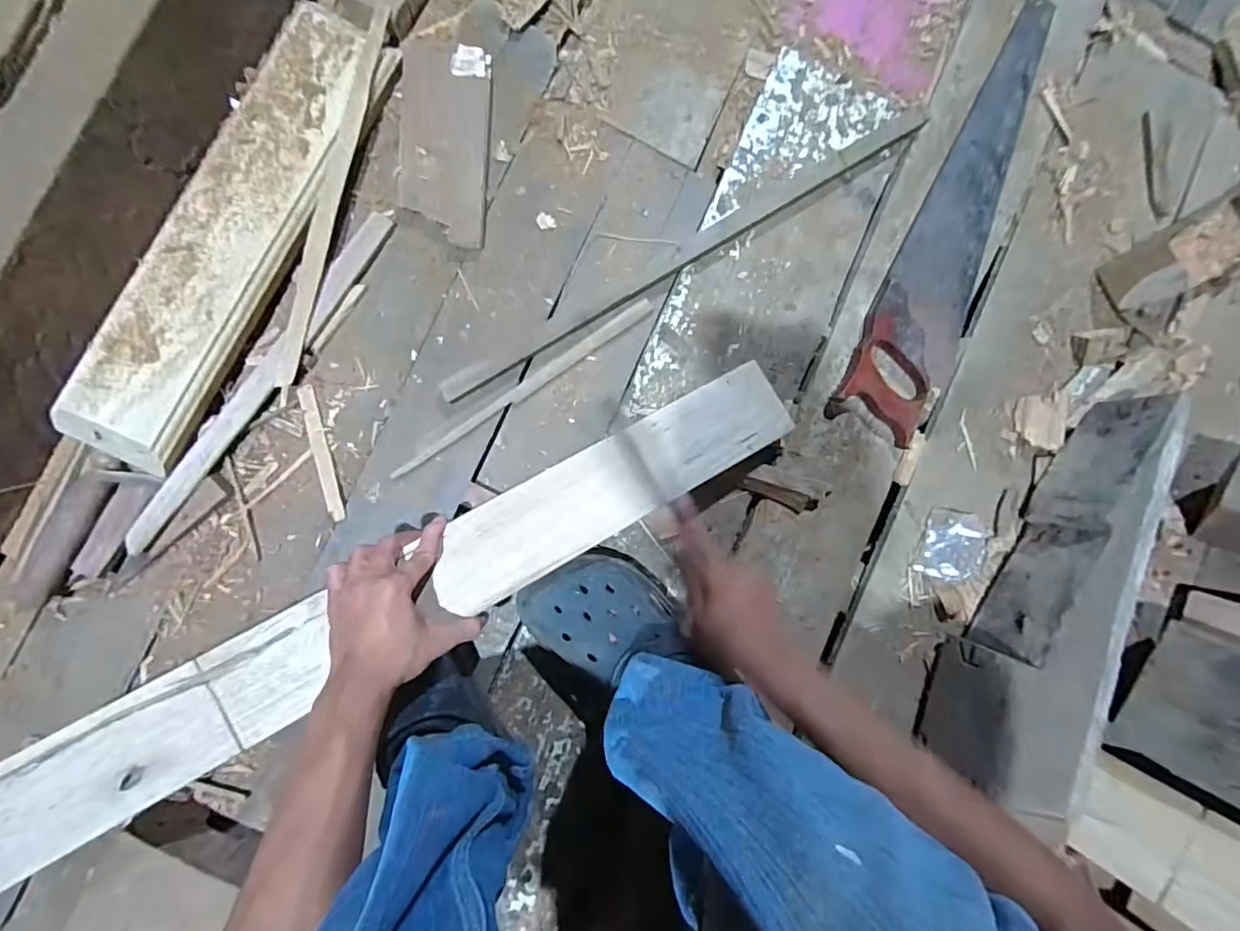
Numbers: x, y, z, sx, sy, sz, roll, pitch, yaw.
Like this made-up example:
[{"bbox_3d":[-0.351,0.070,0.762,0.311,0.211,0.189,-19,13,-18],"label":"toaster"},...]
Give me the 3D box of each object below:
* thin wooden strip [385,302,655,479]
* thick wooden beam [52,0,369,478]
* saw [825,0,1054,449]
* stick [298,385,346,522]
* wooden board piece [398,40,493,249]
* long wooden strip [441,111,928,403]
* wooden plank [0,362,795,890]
[{"bbox_3d":[-0.098,-0.082,0.563,0.316,0.007,0.016,-35,92,-6],"label":"thin wooden strip"},{"bbox_3d":[-0.375,-0.222,0.522,0.103,0.043,0.475,27,86,-4],"label":"thick wooden beam"},{"bbox_3d":[0.397,-0.285,0.611,0.109,0.027,0.536,26,86,-4],"label":"saw"},{"bbox_3d":[-0.302,-0.012,0.542,0.017,0.005,0.138,-14,89,-6],"label":"stick"},{"bbox_3d":[-0.180,-0.332,0.555,0.087,0.023,0.198,3,88,-6],"label":"wooden board piece"},{"bbox_3d":[0.079,-0.231,0.571,0.593,0.021,0.022,-32,91,-6],"label":"long wooden strip"},{"bbox_3d":[-0.154,0.101,0.474,0.723,0.018,0.084,-29,91,-12],"label":"wooden plank"}]

